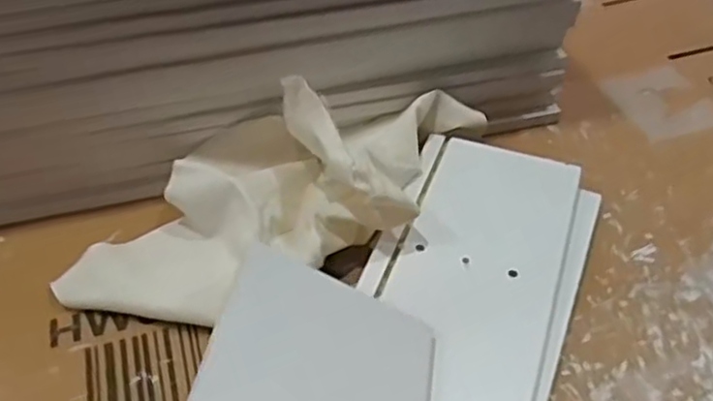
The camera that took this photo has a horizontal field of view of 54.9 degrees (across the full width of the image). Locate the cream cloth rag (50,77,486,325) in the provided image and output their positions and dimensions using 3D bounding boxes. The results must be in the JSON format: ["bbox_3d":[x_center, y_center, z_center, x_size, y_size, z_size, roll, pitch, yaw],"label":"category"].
[{"bbox_3d":[-0.043,-0.011,0.481,0.331,0.089,0.146,-14,47,-15],"label":"cream cloth rag"}]

